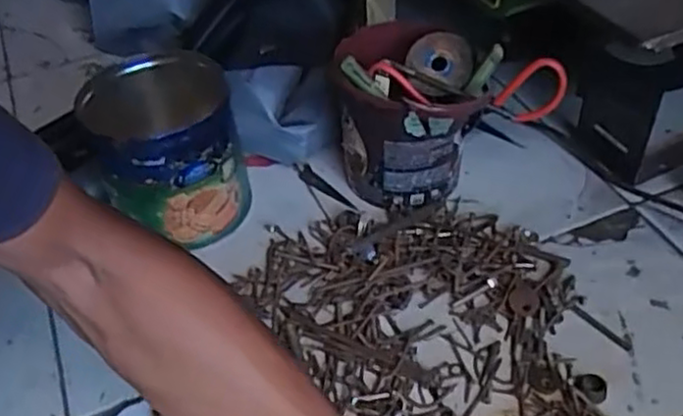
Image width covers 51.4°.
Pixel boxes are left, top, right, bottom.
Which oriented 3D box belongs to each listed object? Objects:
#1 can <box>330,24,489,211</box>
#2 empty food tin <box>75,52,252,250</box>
[{"bbox_3d":[0.071,-0.097,0.761,0.147,0.150,0.132,12,47,16],"label":"can"},{"bbox_3d":[-0.176,-0.058,0.741,0.135,0.160,0.132,-3,45,2],"label":"empty food tin"}]

